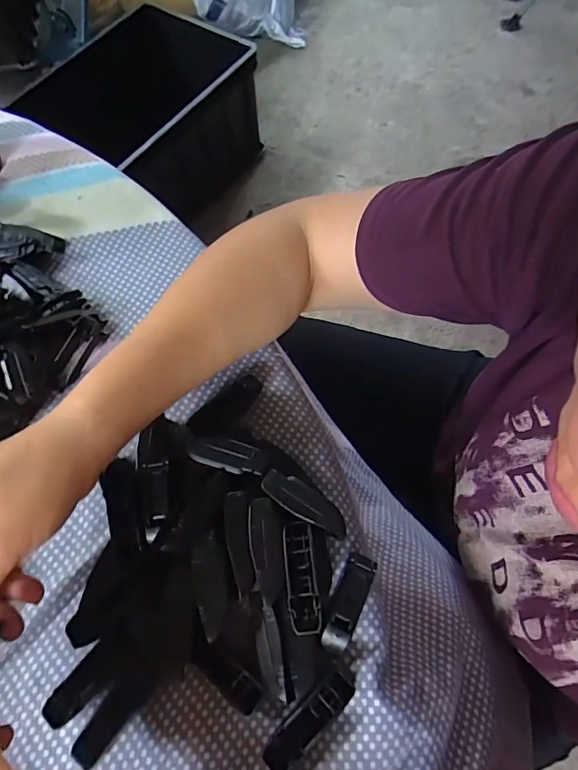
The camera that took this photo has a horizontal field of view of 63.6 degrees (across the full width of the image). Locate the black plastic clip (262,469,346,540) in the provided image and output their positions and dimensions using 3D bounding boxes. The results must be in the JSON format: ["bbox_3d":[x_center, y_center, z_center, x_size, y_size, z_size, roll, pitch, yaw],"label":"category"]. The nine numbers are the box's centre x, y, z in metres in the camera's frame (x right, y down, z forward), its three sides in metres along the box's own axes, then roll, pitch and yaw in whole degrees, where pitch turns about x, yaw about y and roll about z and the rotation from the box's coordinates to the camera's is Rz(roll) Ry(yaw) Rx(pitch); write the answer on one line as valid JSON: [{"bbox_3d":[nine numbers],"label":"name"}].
[{"bbox_3d":[0.009,0.067,0.266,0.054,0.004,0.017,33,71,13],"label":"black plastic clip"}]

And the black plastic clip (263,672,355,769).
[{"bbox_3d":[0.010,0.174,0.243,0.055,0.008,0.018,-41,73,-15],"label":"black plastic clip"}]

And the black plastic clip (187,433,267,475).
[{"bbox_3d":[-0.038,0.040,0.278,0.048,0.004,0.020,12,68,5],"label":"black plastic clip"}]

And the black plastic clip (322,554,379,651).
[{"bbox_3d":[0.033,0.124,0.269,0.017,0.015,0.052,23,69,9],"label":"black plastic clip"}]

